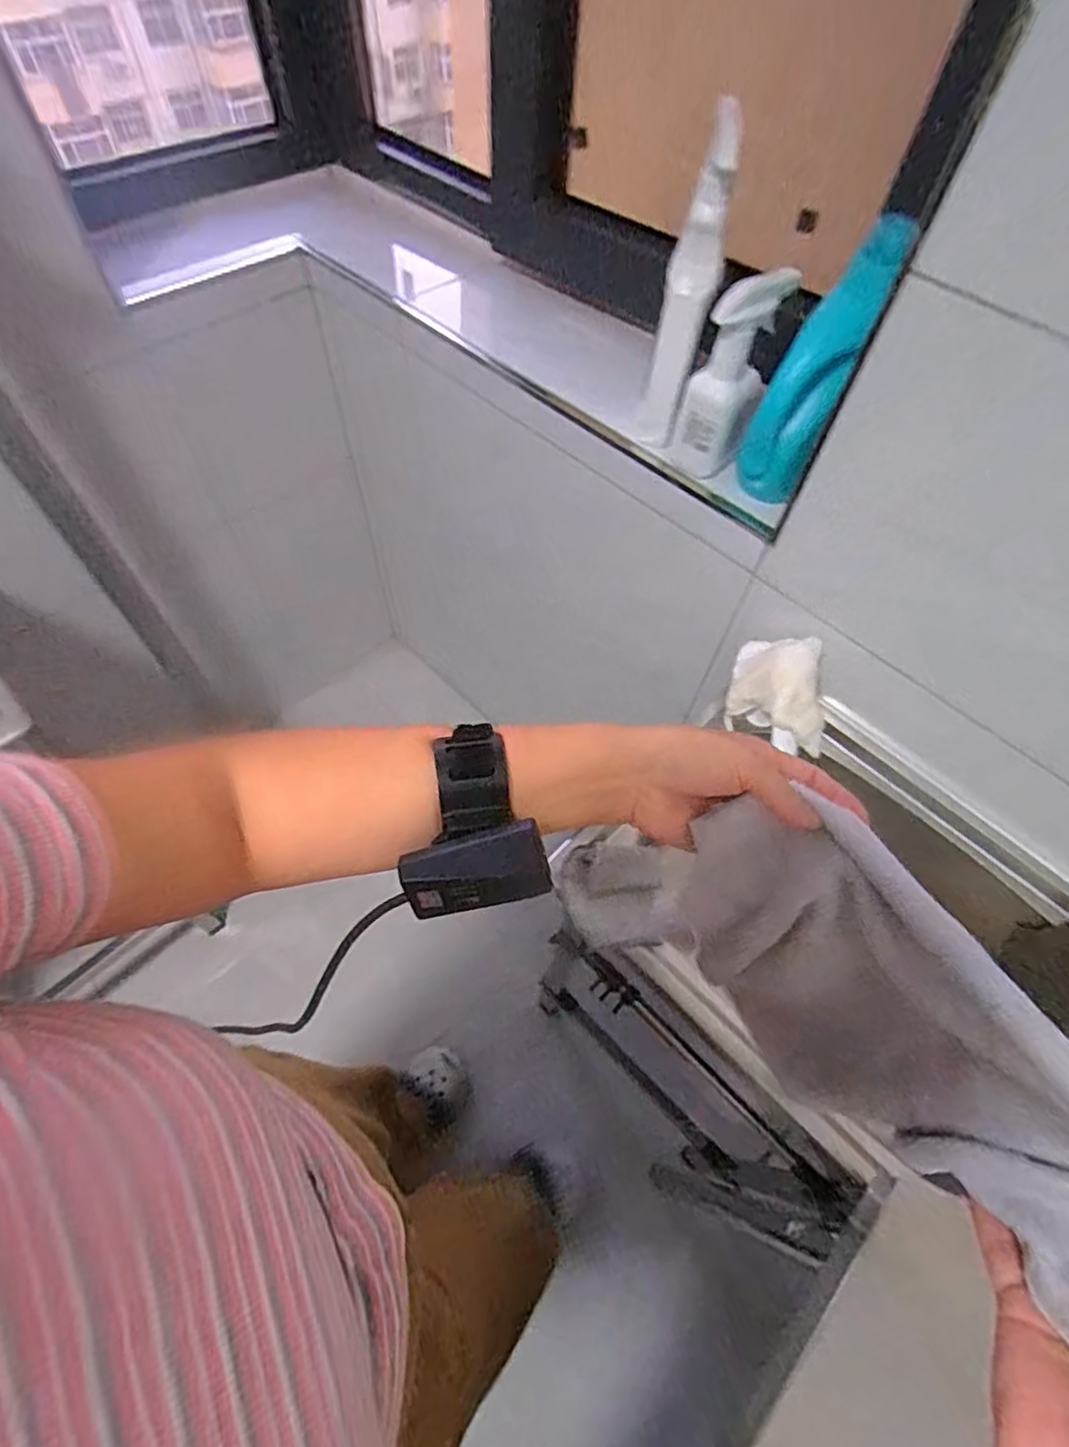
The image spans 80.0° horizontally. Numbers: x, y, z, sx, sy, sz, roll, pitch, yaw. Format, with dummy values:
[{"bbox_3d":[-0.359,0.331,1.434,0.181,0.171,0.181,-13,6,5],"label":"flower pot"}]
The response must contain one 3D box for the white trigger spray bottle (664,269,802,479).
[{"bbox_3d":[0.189,-0.341,0.632,0.075,0.179,0.059,17,60,8],"label":"white trigger spray bottle"}]

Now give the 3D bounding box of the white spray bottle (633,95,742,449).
[{"bbox_3d":[0.148,-0.410,0.620,0.049,0.265,0.072,13,60,5],"label":"white spray bottle"}]

